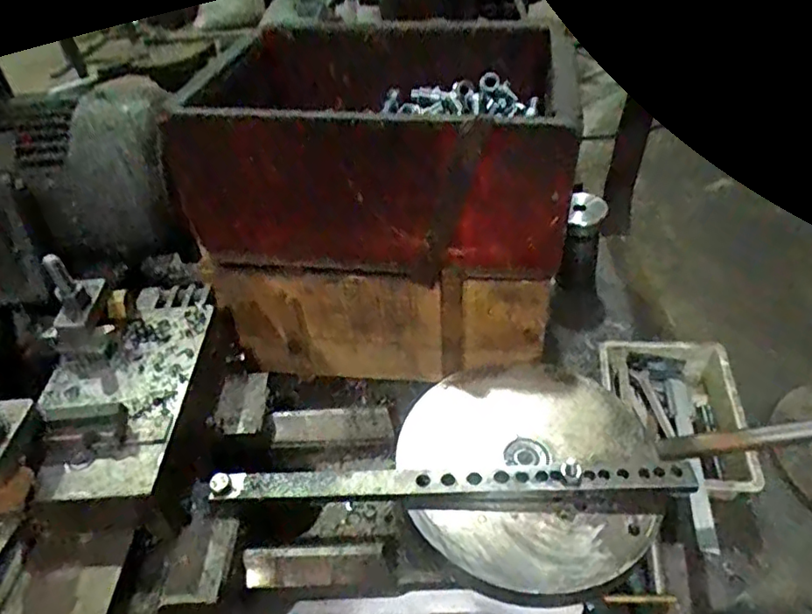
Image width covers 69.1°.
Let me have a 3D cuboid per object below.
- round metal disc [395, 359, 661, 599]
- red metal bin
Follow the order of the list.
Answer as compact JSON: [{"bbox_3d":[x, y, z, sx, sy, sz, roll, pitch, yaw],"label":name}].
[{"bbox_3d":[0.086,0.109,0.433,0.174,0.012,0.188,-4,42,3],"label":"round metal disc"},{"bbox_3d":[-0.032,-0.118,0.637,0.361,0.312,0.240,3,43,11],"label":"red metal bin"}]

